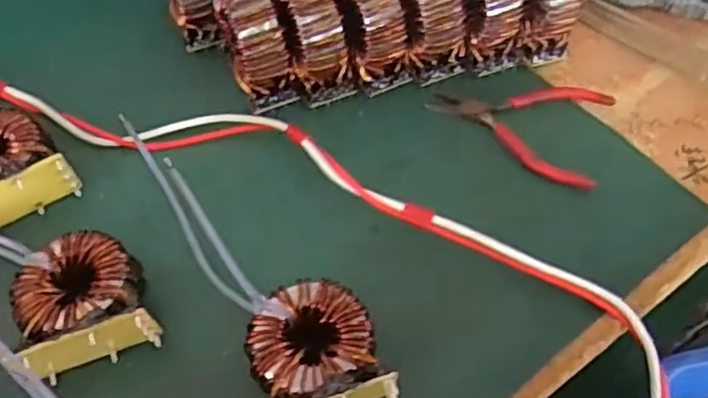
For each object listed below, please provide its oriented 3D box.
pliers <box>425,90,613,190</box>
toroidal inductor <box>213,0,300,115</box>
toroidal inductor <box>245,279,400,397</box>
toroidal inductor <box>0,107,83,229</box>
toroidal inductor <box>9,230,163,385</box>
[{"bbox_3d":[0.115,-0.056,0.472,0.120,0.008,0.085,20,60,14],"label":"pliers"},{"bbox_3d":[-0.071,-0.112,0.471,0.038,0.062,0.063,-18,58,-10],"label":"toroidal inductor"},{"bbox_3d":[-0.021,0.086,0.368,0.074,0.033,0.072,-14,58,-7],"label":"toroidal inductor"},{"bbox_3d":[-0.233,-0.021,0.444,0.073,0.033,0.071,-32,61,-17],"label":"toroidal inductor"},{"bbox_3d":[-0.158,0.061,0.390,0.073,0.038,0.075,-17,58,-9],"label":"toroidal inductor"}]

